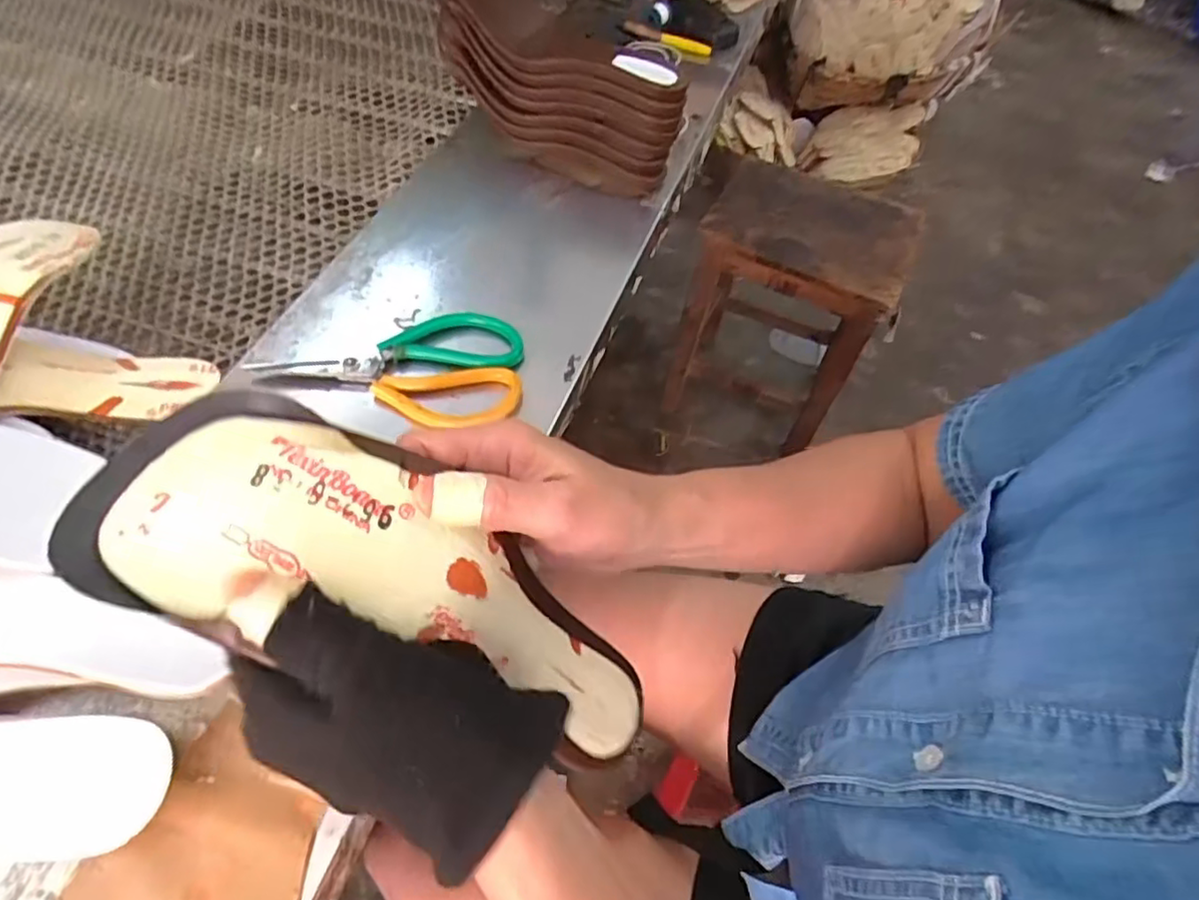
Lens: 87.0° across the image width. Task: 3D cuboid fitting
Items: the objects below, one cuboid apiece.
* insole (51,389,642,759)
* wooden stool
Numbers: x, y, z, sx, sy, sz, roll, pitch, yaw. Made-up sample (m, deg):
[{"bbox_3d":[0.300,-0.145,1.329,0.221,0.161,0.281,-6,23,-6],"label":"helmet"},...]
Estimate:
[{"bbox_3d":[-0.061,0.057,0.250,0.235,0.043,0.078,35,51,-28],"label":"insole"},{"bbox_3d":[0.337,-0.266,1.183,0.310,0.427,0.276,22,57,10],"label":"wooden stool"}]

